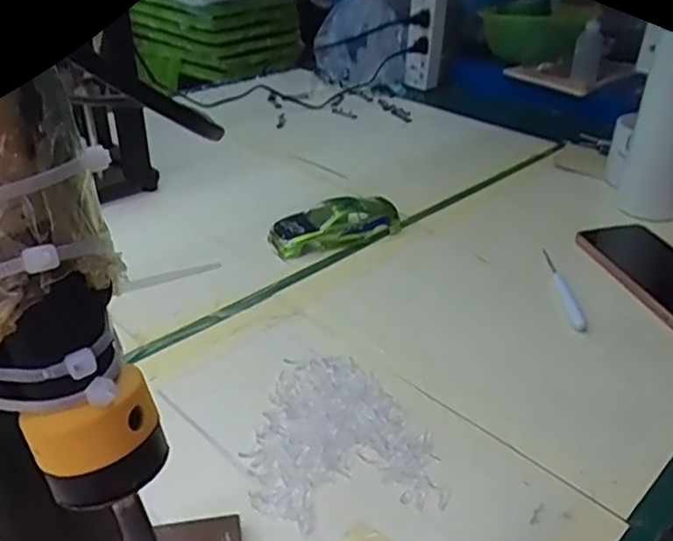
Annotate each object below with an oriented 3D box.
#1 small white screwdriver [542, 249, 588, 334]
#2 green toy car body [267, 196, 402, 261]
[{"bbox_3d":[0.200,0.014,0.580,0.016,0.010,0.122,3,32,1],"label":"small white screwdriver"},{"bbox_3d":[-0.003,-0.049,0.646,0.127,0.034,0.054,-11,34,-19],"label":"green toy car body"}]

